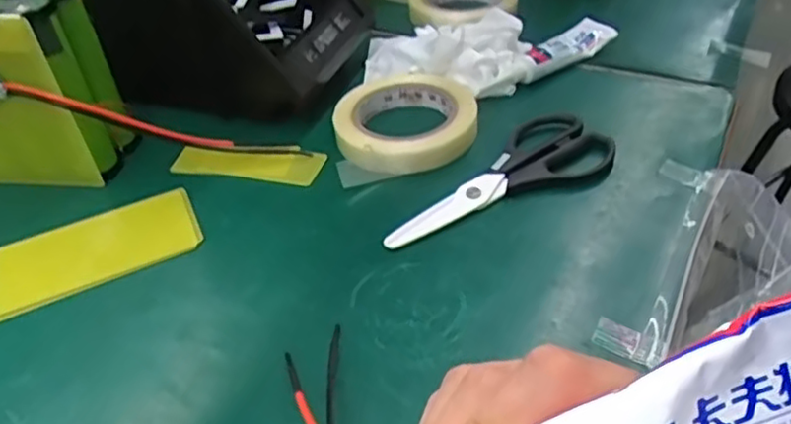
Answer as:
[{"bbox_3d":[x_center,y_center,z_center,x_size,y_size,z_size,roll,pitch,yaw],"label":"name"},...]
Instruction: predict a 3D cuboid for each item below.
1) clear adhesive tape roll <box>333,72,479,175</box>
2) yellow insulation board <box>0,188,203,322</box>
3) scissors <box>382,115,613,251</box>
[{"bbox_3d":[0.010,-0.080,0.546,0.110,0.024,0.117,-3,41,3],"label":"clear adhesive tape roll"},{"bbox_3d":[-0.211,0.026,0.471,0.140,0.005,0.074,-22,43,-18],"label":"yellow insulation board"},{"bbox_3d":[0.069,-0.028,0.488,0.186,0.011,0.075,-20,43,-17],"label":"scissors"}]

